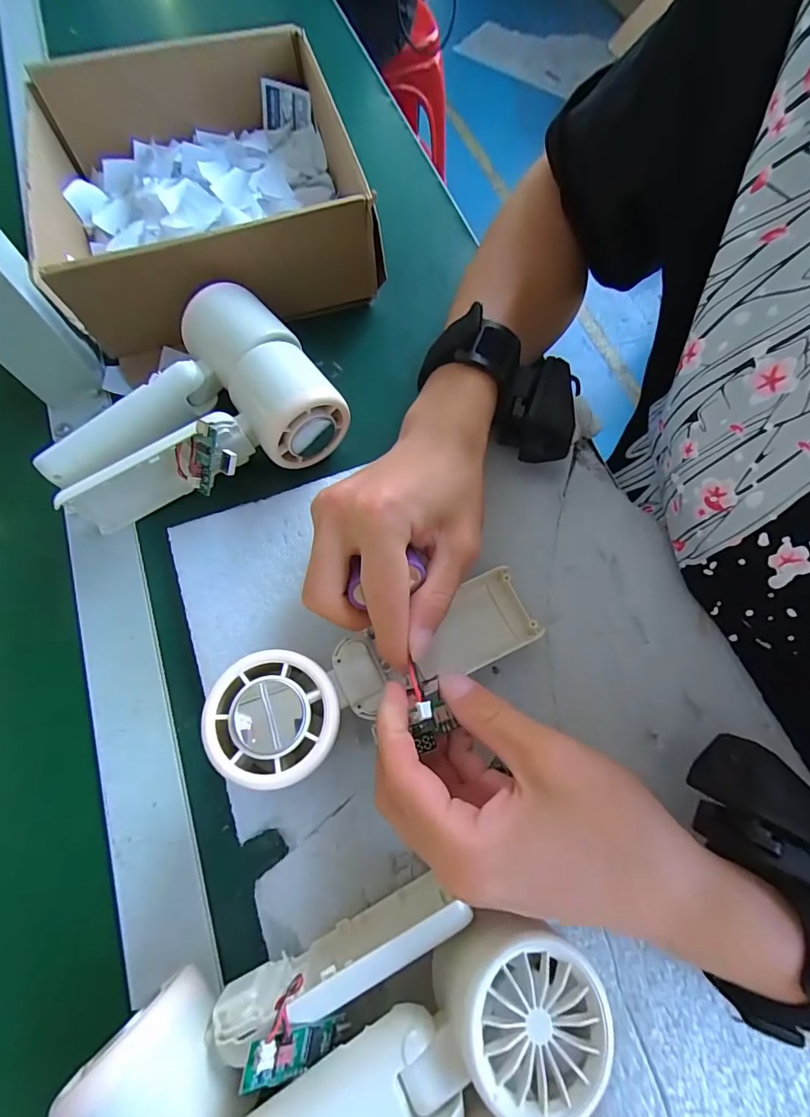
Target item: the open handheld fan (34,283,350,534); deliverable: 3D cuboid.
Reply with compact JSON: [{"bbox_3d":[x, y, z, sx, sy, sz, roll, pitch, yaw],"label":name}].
[{"bbox_3d":[-0.130,-0.081,0.275,0.162,0.050,0.103,-37,74,-14],"label":"open handheld fan"}]

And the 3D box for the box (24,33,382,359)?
[{"bbox_3d":[-0.147,-0.266,0.337,0.201,0.079,0.208,-17,70,-7],"label":"box"}]

